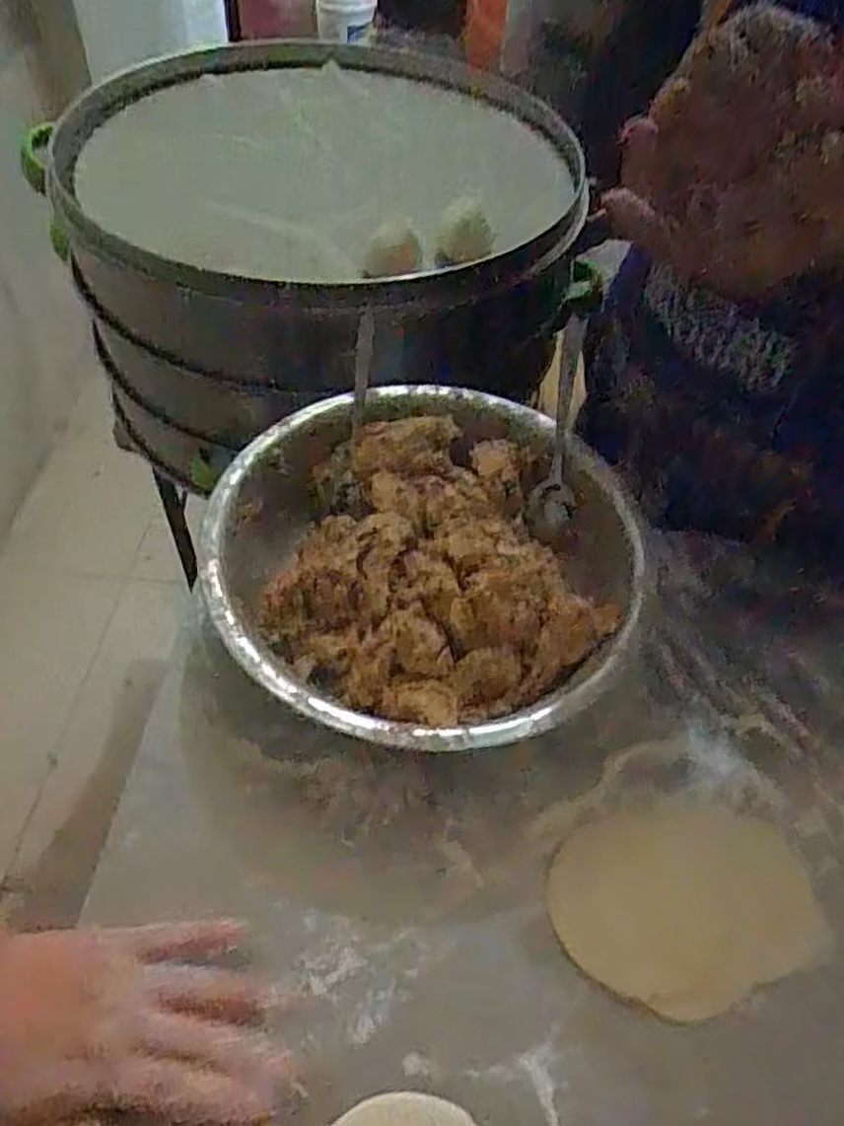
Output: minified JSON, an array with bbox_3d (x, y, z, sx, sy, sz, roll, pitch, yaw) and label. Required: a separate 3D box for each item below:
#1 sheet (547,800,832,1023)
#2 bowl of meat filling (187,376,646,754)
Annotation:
[{"bbox_3d":[0.156,0.199,0.453,0.153,0.004,0.112,-15,55,-16],"label":"sheet"},{"bbox_3d":[0.000,-0.001,0.540,0.272,0.073,0.290,3,52,-3],"label":"bowl of meat filling"}]

